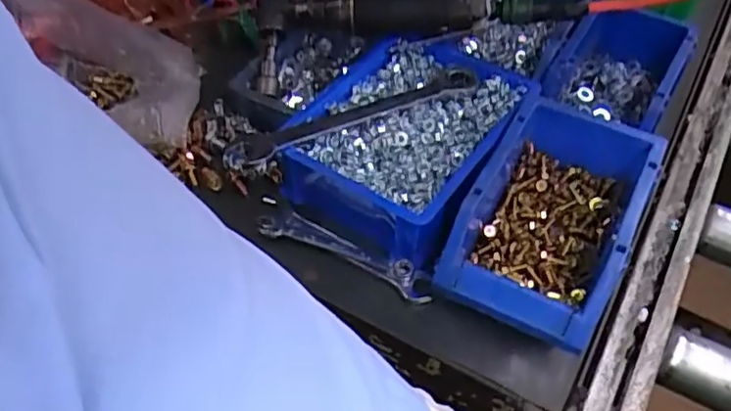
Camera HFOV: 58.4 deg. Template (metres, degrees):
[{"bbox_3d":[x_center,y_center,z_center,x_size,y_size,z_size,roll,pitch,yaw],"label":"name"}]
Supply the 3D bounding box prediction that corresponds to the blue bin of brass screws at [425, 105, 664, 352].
[{"bbox_3d":[0.137,0.012,0.492,0.115,0.087,0.174,24,53,17],"label":"blue bin of brass screws"}]

